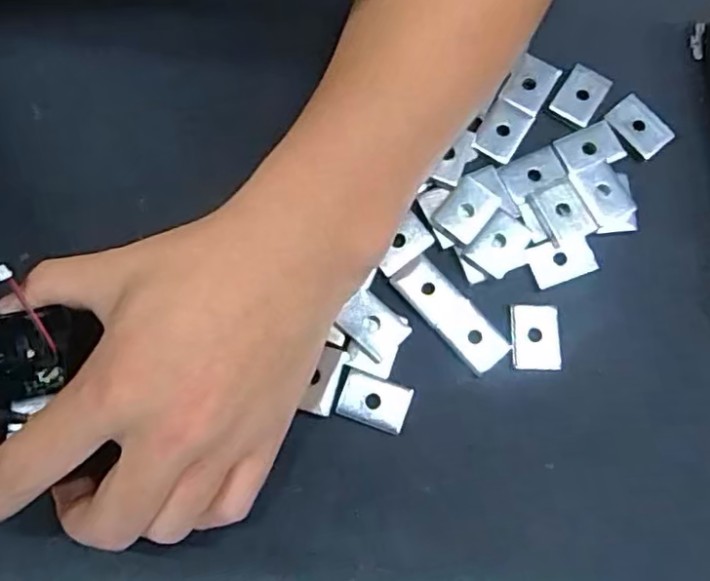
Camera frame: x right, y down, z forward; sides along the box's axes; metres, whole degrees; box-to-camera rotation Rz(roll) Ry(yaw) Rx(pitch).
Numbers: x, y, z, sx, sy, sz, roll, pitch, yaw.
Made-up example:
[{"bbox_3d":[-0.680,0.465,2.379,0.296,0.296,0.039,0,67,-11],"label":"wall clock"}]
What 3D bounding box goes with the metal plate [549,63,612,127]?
[{"bbox_3d":[0.105,-0.091,0.296,0.020,0.004,0.026,33,81,7],"label":"metal plate"}]

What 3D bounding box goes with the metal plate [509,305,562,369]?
[{"bbox_3d":[0.076,0.020,0.268,0.020,0.004,0.027,1,78,1],"label":"metal plate"}]

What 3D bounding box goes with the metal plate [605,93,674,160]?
[{"bbox_3d":[0.130,-0.076,0.291,0.020,0.004,0.028,-40,81,-7],"label":"metal plate"}]

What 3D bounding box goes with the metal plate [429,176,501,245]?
[{"bbox_3d":[0.048,-0.035,0.279,0.021,0.005,0.026,38,81,7],"label":"metal plate"}]

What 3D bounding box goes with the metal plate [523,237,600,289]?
[{"bbox_3d":[0.089,-0.013,0.277,0.028,0.004,0.019,-20,79,-4],"label":"metal plate"}]

